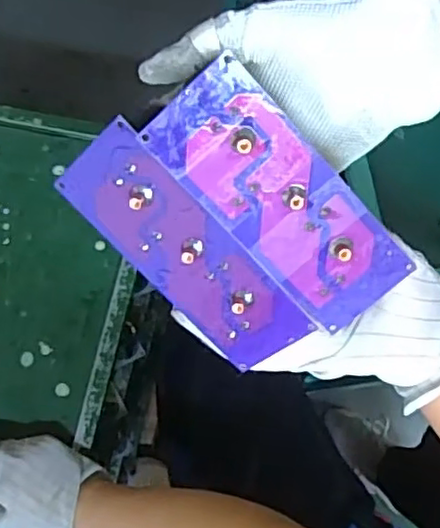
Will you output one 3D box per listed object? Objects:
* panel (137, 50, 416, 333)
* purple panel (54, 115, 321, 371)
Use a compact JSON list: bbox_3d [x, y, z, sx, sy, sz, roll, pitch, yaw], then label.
[{"bbox_3d":[0.029,-0.027,0.291,0.053,0.004,0.134,-40,111,14],"label":"panel"},{"bbox_3d":[-0.018,-0.005,0.310,0.132,0.052,0.004,46,31,-12],"label":"purple panel"}]

